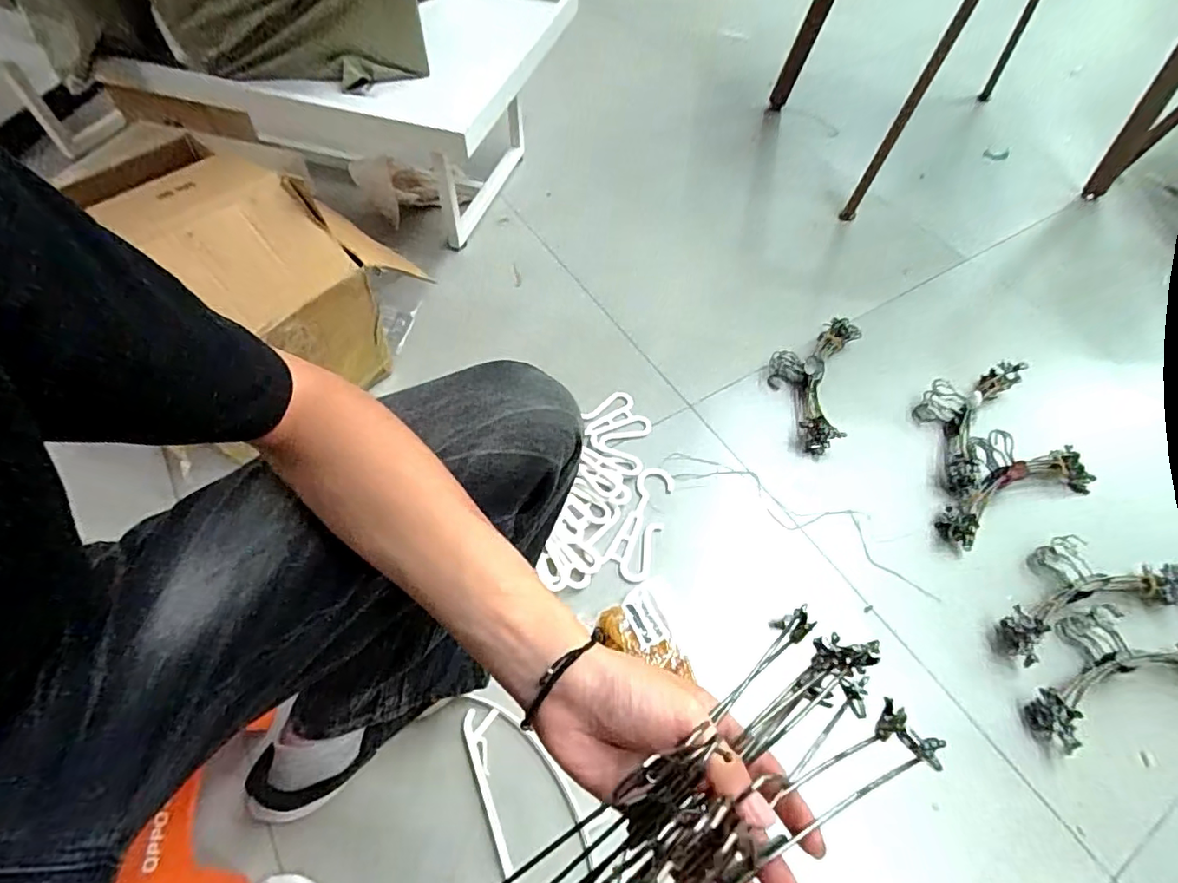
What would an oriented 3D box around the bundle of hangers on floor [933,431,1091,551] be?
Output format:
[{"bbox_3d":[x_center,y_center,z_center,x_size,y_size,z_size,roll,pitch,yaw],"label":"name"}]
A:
[{"bbox_3d":[0.681,0.057,0.912,0.301,0.069,0.140,-19,60,-15],"label":"bundle of hangers on floor"}]

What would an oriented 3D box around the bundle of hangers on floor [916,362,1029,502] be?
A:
[{"bbox_3d":[0.654,-0.046,0.990,0.128,0.051,0.309,32,61,16],"label":"bundle of hangers on floor"}]

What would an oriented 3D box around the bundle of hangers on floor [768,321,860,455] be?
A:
[{"bbox_3d":[0.402,-0.119,1.023,0.139,0.043,0.298,19,58,9],"label":"bundle of hangers on floor"}]

